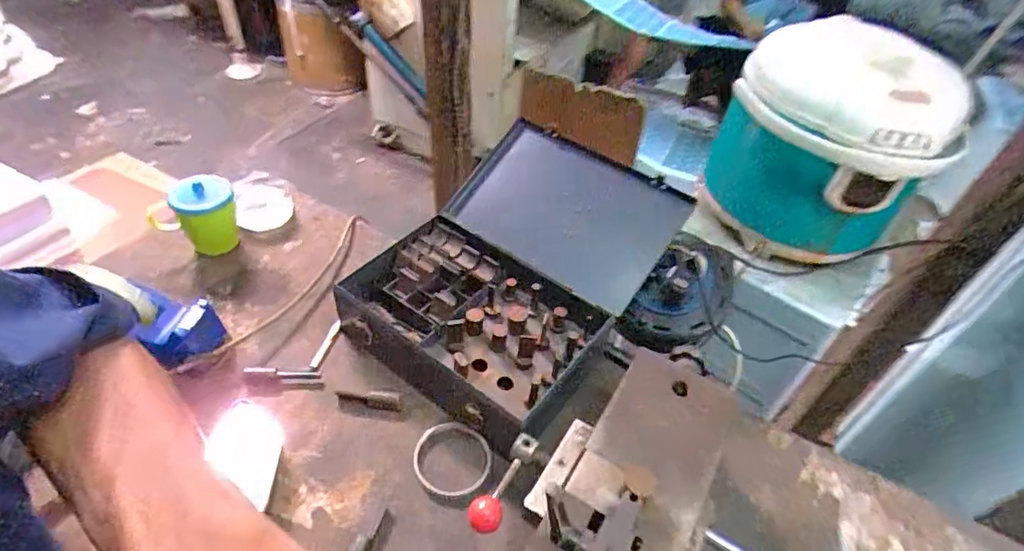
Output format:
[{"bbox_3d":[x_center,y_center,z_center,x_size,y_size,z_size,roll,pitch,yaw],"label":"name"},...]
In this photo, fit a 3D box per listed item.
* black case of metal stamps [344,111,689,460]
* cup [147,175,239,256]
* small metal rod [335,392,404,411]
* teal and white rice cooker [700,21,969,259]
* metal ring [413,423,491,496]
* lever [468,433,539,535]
[{"bbox_3d":[0.005,-0.014,0.700,0.289,0.143,0.357,29,49,20],"label":"black case of metal stamps"},{"bbox_3d":[-0.429,-0.073,0.750,0.102,0.109,0.069,-22,52,-26],"label":"cup"},{"bbox_3d":[-0.164,0.143,0.635,0.075,0.011,0.018,7,45,0],"label":"small metal rod"},{"bbox_3d":[0.425,-0.186,0.750,0.258,0.260,0.244,27,49,18],"label":"teal and white rice cooker"},{"bbox_3d":[-0.067,0.202,0.609,0.085,0.009,0.076,-2,66,3],"label":"metal ring"},{"bbox_3d":[-0.006,0.183,0.484,0.024,0.027,0.092,26,48,18],"label":"lever"}]

